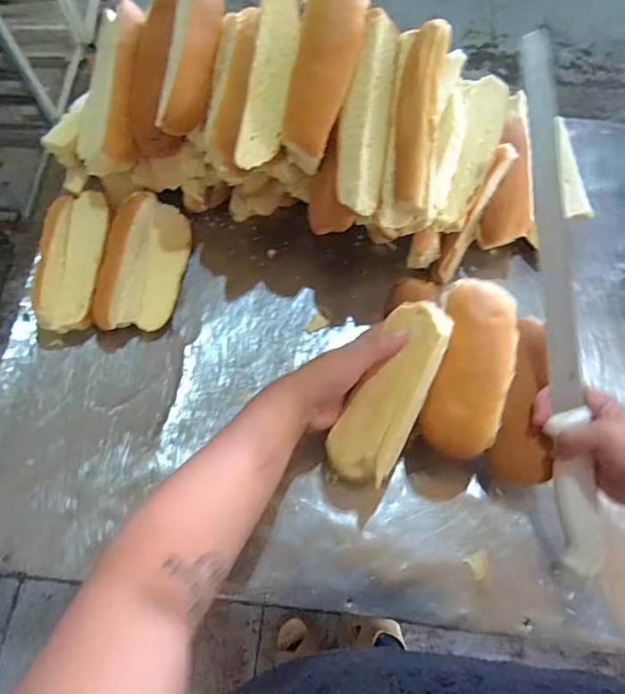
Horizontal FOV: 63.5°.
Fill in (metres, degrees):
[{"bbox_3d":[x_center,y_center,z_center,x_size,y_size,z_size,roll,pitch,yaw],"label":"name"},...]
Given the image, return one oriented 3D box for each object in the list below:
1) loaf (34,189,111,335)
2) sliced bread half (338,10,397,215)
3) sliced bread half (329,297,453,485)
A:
[{"bbox_3d":[-0.254,-0.091,0.551,0.063,0.050,0.157,-3,66,0],"label":"loaf"},{"bbox_3d":[0.047,-0.197,0.435,0.043,0.024,0.155,8,101,5],"label":"sliced bread half"},{"bbox_3d":[0.069,0.038,0.431,0.061,0.028,0.157,27,96,40],"label":"sliced bread half"}]

